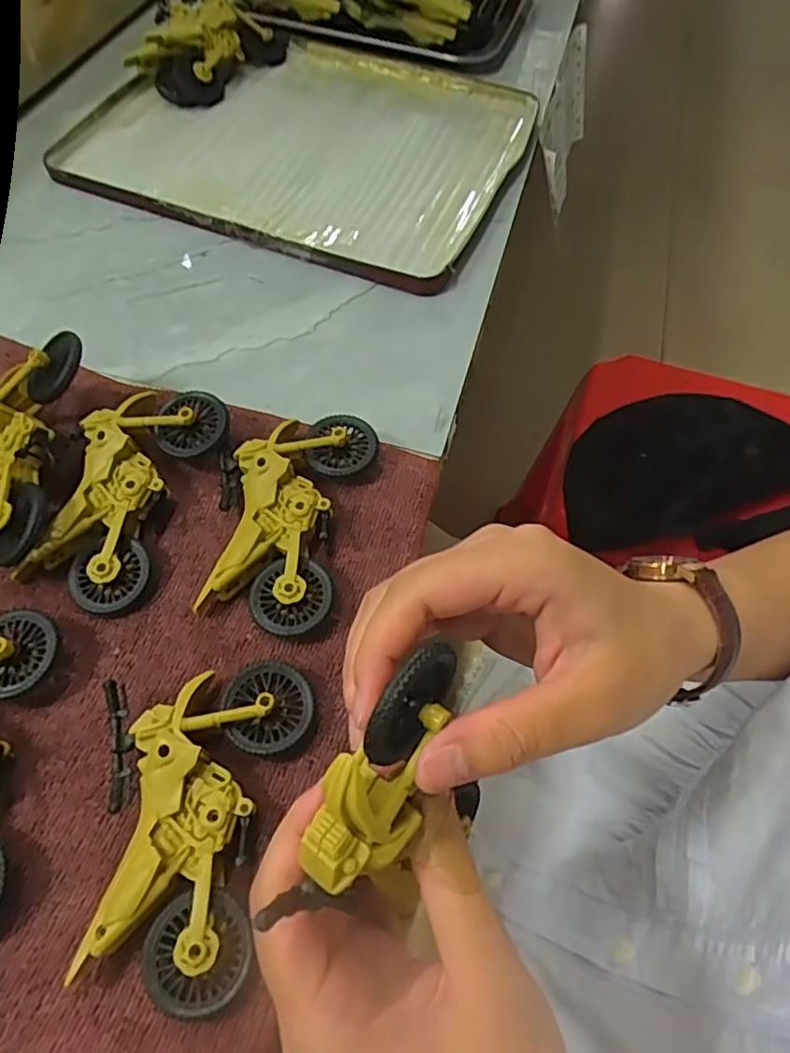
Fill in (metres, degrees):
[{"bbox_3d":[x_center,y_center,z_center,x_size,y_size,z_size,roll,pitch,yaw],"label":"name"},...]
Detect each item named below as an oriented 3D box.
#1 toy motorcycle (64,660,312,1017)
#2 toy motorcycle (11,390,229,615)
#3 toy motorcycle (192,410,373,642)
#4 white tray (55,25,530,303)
[{"bbox_3d":[-0.074,0.107,0.237,0.073,0.021,0.114,1,60,-2],"label":"toy motorcycle"},{"bbox_3d":[-0.127,-0.018,0.303,0.057,0.031,0.111,19,61,7],"label":"toy motorcycle"},{"bbox_3d":[-0.053,-0.008,0.305,0.065,0.023,0.114,12,60,4],"label":"toy motorcycle"},{"bbox_3d":[-0.063,-0.284,0.470,0.290,0.022,0.234,18,61,7],"label":"white tray"}]

